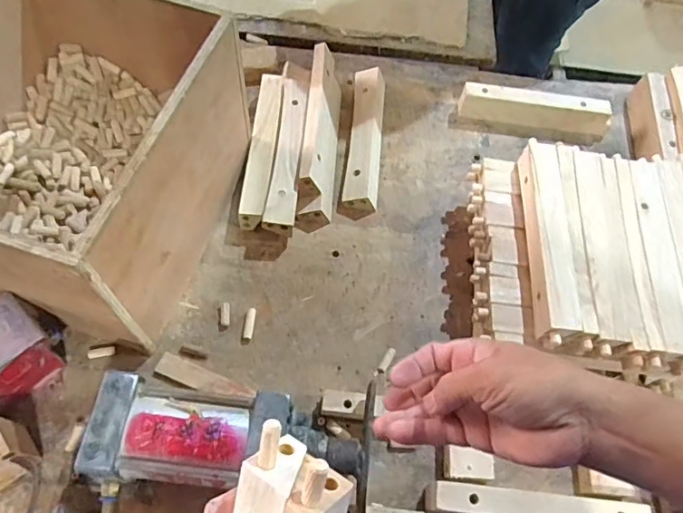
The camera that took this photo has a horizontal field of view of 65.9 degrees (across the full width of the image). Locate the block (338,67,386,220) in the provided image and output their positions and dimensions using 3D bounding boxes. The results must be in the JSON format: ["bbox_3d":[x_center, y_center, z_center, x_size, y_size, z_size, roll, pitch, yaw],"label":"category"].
[{"bbox_3d":[0.036,-0.176,0.780,0.052,0.031,0.251,7,62,-1],"label":"block"}]

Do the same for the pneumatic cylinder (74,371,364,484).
[{"bbox_3d":[-0.112,0.191,0.539,0.263,0.106,0.097,6,62,-1],"label":"pneumatic cylinder"}]

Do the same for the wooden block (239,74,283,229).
[{"bbox_3d":[-0.110,-0.152,0.745,0.033,0.040,0.241,5,62,-2],"label":"wooden block"}]

